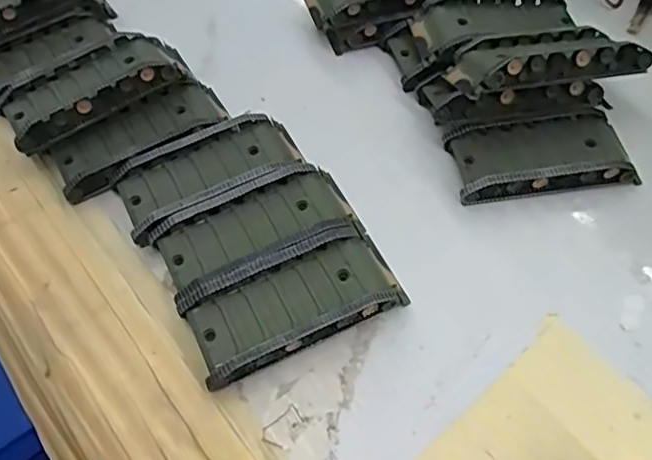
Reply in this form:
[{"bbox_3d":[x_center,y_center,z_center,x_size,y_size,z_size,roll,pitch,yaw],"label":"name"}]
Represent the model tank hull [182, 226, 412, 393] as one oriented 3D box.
[{"bbox_3d":[-0.013,0.032,0.272,0.095,0.020,0.043,-25,60,-14],"label":"model tank hull"}]

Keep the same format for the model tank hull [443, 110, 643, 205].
[{"bbox_3d":[0.114,-0.039,0.318,0.091,0.021,0.041,-6,58,-3],"label":"model tank hull"}]

